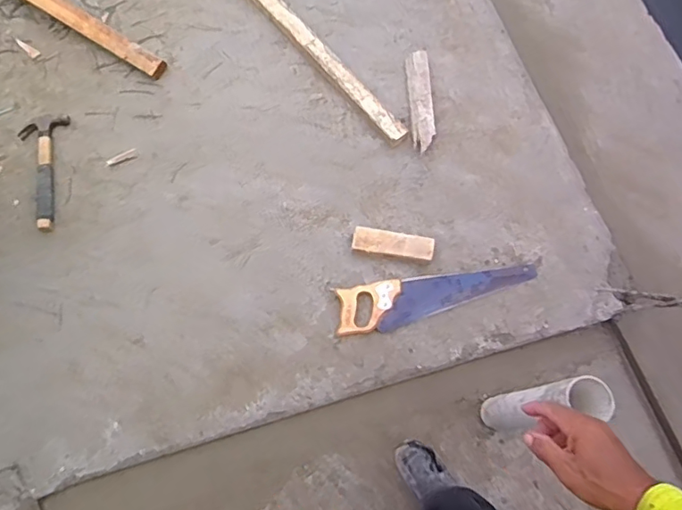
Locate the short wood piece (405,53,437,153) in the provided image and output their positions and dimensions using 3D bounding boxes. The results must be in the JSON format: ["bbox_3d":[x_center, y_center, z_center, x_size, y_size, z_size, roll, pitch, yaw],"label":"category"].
[{"bbox_3d":[0.225,-0.438,1.487,0.058,0.041,0.303,-1,72,-2],"label":"short wood piece"}]

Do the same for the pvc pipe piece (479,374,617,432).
[{"bbox_3d":[0.374,0.300,1.045,0.069,0.487,0.076,-32,76,-11],"label":"pvc pipe piece"}]

